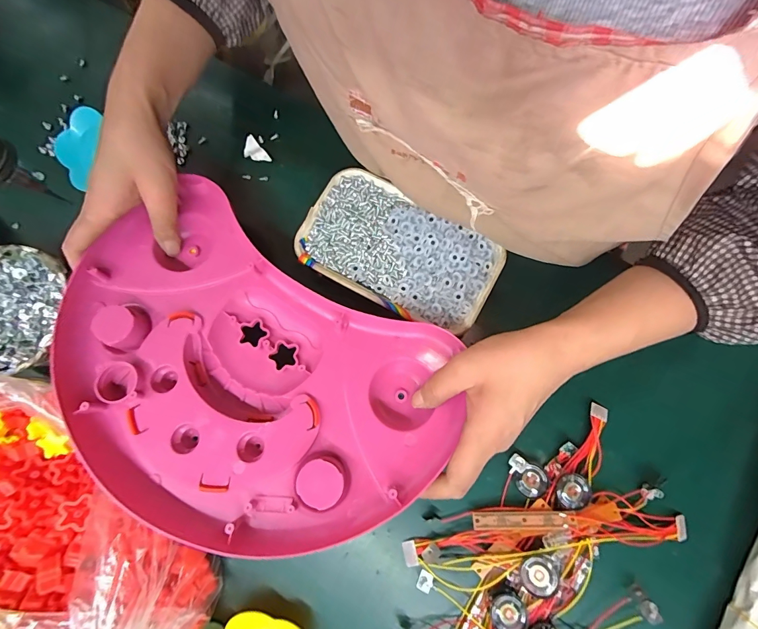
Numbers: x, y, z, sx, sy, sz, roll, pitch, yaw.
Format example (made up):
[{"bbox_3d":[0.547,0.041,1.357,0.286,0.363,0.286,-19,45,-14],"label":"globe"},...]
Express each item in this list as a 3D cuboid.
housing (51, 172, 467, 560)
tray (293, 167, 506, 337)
[{"bbox_3d":[-0.107,0.046,0.293,0.319,0.042,0.218,32,77,6],"label":"housing"},{"bbox_3d":[0.017,-0.058,0.332,0.174,0.021,0.101,29,83,8],"label":"tray"}]

